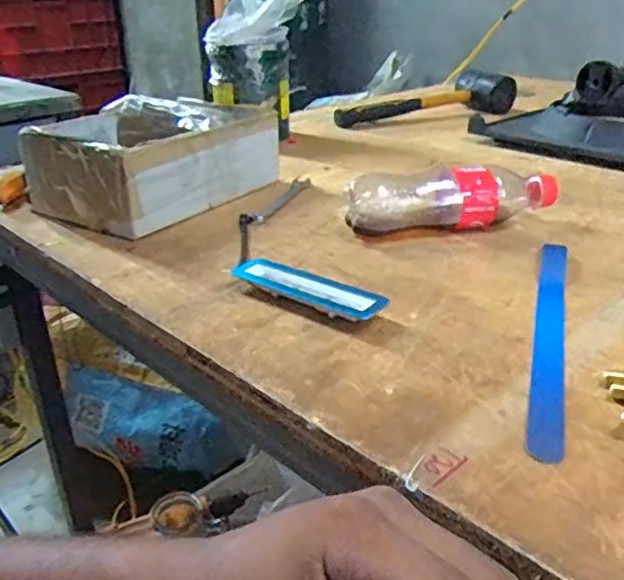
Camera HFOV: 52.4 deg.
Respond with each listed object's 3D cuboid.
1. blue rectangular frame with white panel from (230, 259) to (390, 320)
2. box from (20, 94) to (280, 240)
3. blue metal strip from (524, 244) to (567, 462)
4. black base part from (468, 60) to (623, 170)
[{"bbox_3d":[-0.005,0.001,0.444,0.119,0.017,0.025,18,33,32],"label":"blue rectangular frame with white panel"},{"bbox_3d":[-0.157,-0.135,0.638,0.155,0.088,0.214,16,32,30],"label":"box"},{"bbox_3d":[0.151,0.024,0.402,0.017,0.010,0.248,9,29,18],"label":"blue metal strip"},{"bbox_3d":[0.384,-0.230,0.807,0.203,0.092,0.283,-22,34,-35],"label":"black base part"}]

